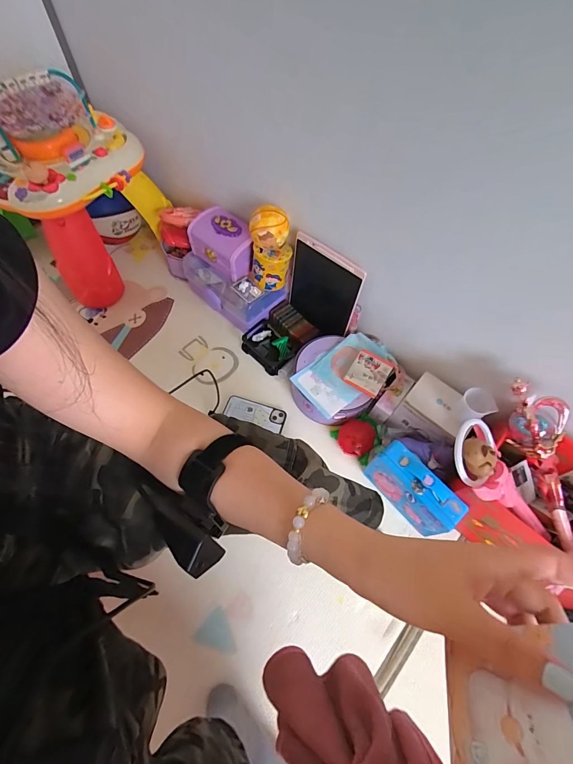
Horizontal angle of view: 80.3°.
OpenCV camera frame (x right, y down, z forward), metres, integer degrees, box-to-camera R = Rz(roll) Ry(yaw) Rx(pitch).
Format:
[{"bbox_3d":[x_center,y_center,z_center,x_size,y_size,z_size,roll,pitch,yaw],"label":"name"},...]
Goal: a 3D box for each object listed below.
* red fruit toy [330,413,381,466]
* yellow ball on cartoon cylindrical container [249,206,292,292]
[{"bbox_3d":[0.173,0.133,0.799,0.110,0.067,0.104,1,61,-1],"label":"red fruit toy"},{"bbox_3d":[-0.039,-0.314,0.818,0.092,0.183,0.076,0,62,-1],"label":"yellow ball on cartoon cylindrical container"}]

